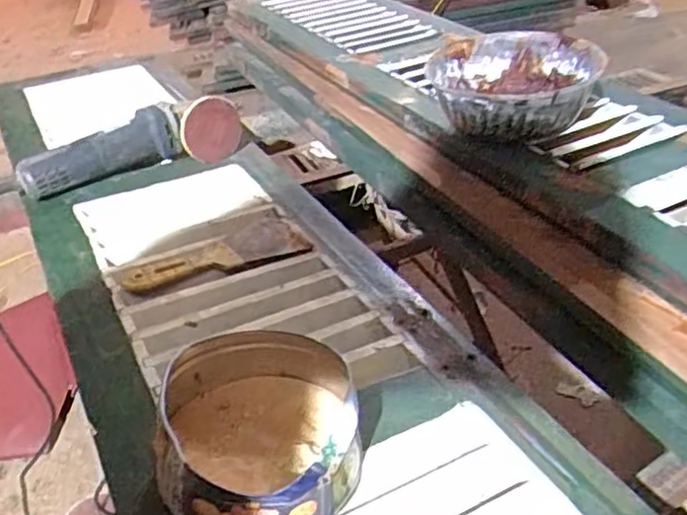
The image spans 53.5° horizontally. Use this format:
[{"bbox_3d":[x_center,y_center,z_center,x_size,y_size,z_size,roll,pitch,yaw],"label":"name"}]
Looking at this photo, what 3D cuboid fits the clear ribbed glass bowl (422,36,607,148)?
[{"bbox_3d":[0.218,-0.223,0.894,0.215,0.068,0.233,2,35,12],"label":"clear ribbed glass bowl"}]

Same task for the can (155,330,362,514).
[{"bbox_3d":[-0.062,0.128,0.498,0.140,0.056,0.160,-4,32,-6],"label":"can"}]

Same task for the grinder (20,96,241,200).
[{"bbox_3d":[-0.283,-0.150,0.917,0.294,0.091,0.080,-16,35,-23],"label":"grinder"}]

